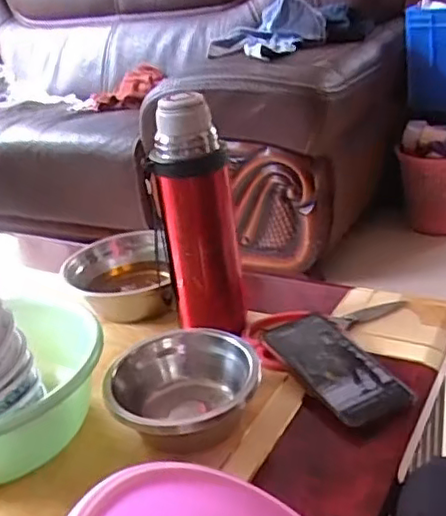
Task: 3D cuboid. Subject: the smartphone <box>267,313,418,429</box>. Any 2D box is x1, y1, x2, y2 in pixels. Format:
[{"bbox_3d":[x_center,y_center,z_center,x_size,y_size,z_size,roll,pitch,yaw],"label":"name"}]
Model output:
[{"bbox_3d":[0.106,0.102,0.620,0.074,0.009,0.164,-17,30,-19],"label":"smartphone"}]

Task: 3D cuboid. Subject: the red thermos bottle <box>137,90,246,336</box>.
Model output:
[{"bbox_3d":[-0.030,-0.039,0.670,0.083,0.257,0.060,-10,27,-4],"label":"red thermos bottle"}]

